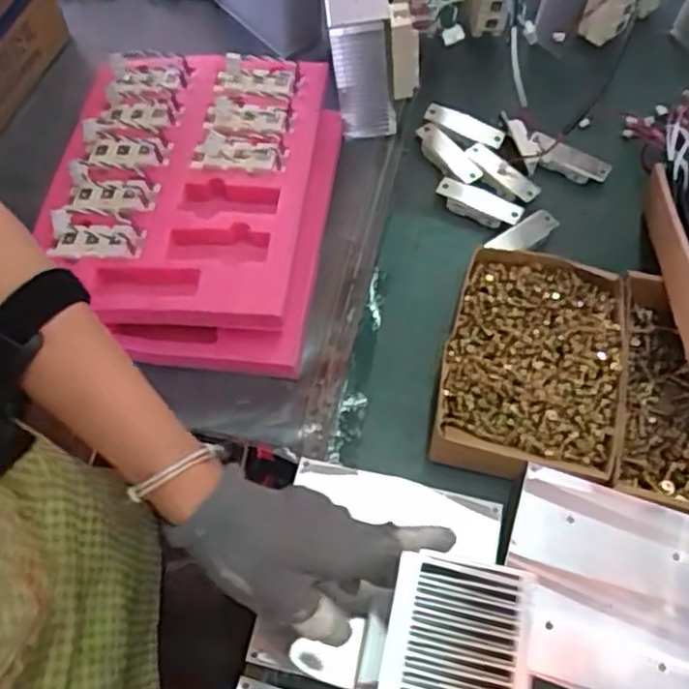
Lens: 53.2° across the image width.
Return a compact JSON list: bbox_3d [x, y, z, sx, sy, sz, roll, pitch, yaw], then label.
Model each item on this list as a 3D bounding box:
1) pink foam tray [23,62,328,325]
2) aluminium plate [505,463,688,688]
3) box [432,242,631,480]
[{"bbox_3d":[-0.154,-0.159,0.651,0.234,0.032,0.309,5,62,2],"label":"pink foam tray"},{"bbox_3d":[0.196,0.181,0.501,0.155,0.008,0.145,16,73,10],"label":"aluminium plate"},{"bbox_3d":[0.168,0.018,0.614,0.151,0.041,0.216,13,63,6],"label":"box"}]

